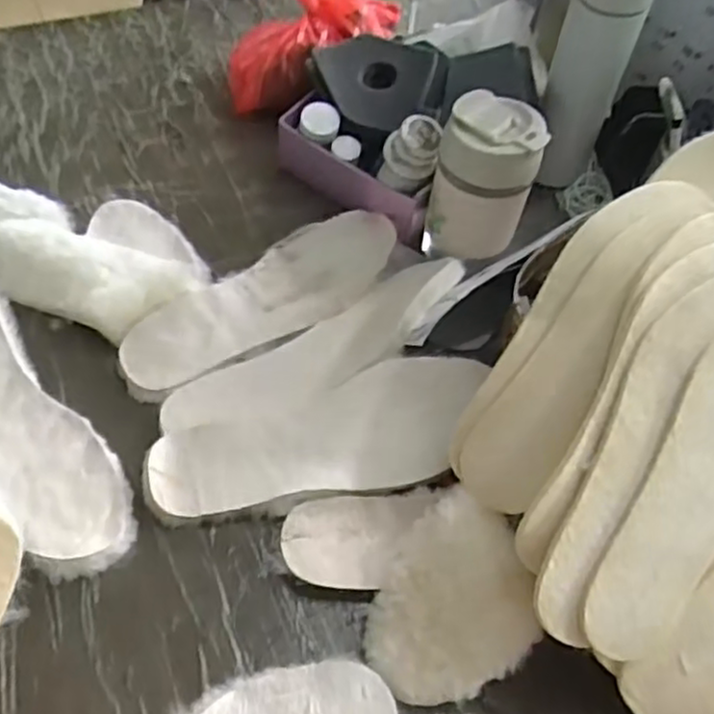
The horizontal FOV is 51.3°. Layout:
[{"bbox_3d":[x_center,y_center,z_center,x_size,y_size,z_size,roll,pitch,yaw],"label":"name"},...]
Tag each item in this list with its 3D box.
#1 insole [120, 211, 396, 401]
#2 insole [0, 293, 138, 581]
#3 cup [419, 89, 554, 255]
[{"bbox_3d":[-0.078,-0.053,0.642,0.268,0.018,0.084,-34,65,-23],"label":"insole"},{"bbox_3d":[-0.261,0.045,0.556,0.088,0.007,0.276,-33,64,-23],"label":"insole"},{"bbox_3d":[0.108,-0.146,0.642,0.086,0.134,0.074,11,56,3],"label":"cup"}]

